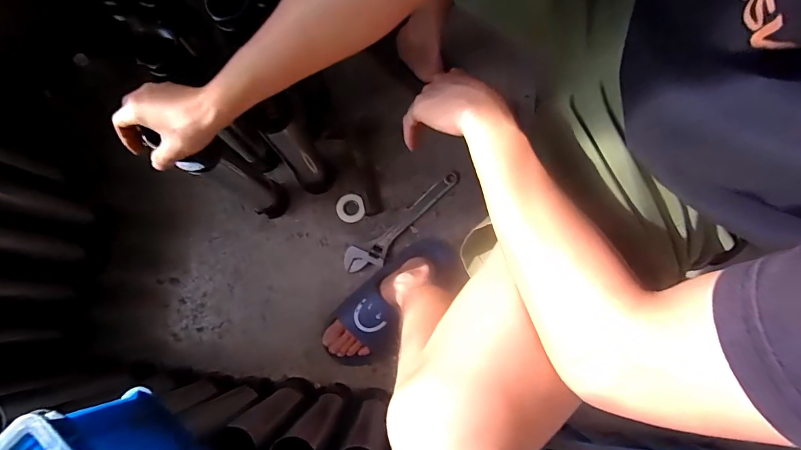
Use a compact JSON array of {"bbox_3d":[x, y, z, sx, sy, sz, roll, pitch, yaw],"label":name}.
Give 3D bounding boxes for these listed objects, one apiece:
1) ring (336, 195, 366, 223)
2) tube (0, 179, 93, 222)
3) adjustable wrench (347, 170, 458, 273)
[{"bbox_3d":[-0.103,-0.034,0.813,0.056,0.006,0.058,0,79,1],"label":"ring"},{"bbox_3d":[-0.626,-0.040,0.649,0.064,0.232,0.058,13,80,3],"label":"tube"},{"bbox_3d":[0.011,-0.002,0.790,0.288,0.022,0.061,-37,81,-6],"label":"adjustable wrench"}]

